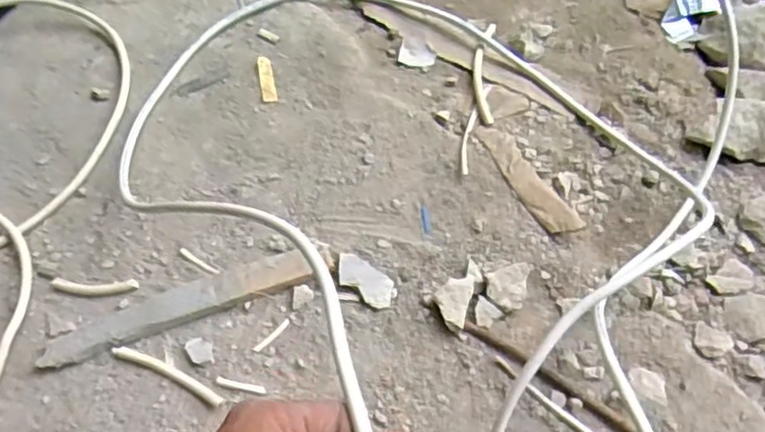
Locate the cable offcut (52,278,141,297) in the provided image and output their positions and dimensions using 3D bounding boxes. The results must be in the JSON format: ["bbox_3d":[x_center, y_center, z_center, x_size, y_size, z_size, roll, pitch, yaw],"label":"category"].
[{"bbox_3d":[-0.267,0.066,0.615,0.078,0.006,0.015,-1,61,2],"label":"cable offcut"}]

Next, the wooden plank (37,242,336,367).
[{"bbox_3d":[-0.173,0.076,0.596,0.261,0.018,0.035,-18,62,-8],"label":"wooden plank"}]

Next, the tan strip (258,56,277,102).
[{"bbox_3d":[-0.126,-0.149,0.719,0.015,0.004,0.062,-12,61,-4],"label":"tan strip"}]

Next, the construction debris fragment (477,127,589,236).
[{"bbox_3d":[0.140,-0.039,0.646,0.033,0.020,0.147,-23,63,-10],"label":"construction debris fragment"}]

